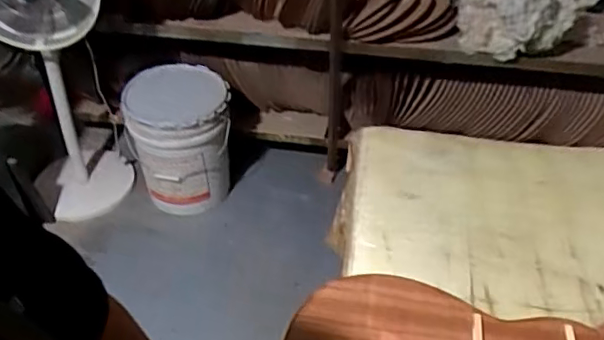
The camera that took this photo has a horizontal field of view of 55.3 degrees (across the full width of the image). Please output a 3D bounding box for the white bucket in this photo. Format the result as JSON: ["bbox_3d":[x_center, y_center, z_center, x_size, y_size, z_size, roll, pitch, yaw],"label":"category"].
[{"bbox_3d":[-0.372,-0.100,1.790,0.299,0.410,0.301,0,42,0],"label":"white bucket"}]

